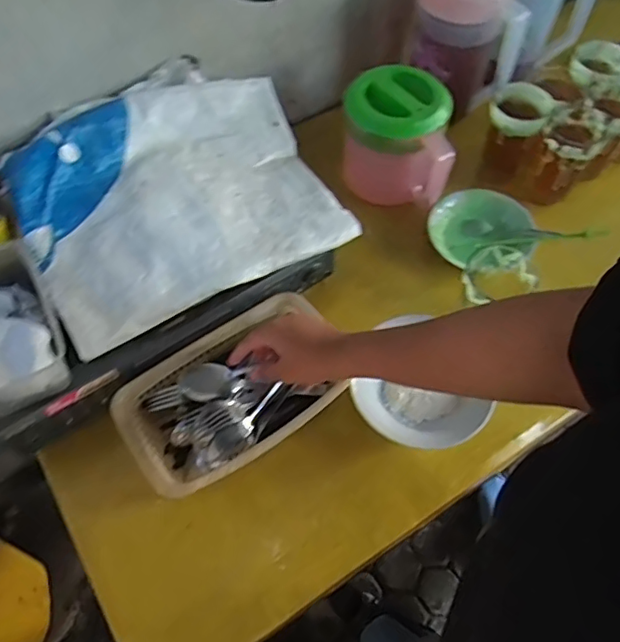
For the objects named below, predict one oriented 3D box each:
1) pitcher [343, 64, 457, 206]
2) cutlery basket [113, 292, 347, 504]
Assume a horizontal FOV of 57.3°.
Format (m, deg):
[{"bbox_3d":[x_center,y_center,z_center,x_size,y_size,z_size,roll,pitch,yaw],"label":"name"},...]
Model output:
[{"bbox_3d":[0.133,-0.257,0.815,0.153,0.151,0.119,21,64,11],"label":"pitcher"},{"bbox_3d":[-0.086,0.085,0.656,0.245,0.052,0.153,-32,67,-16],"label":"cutlery basket"}]

